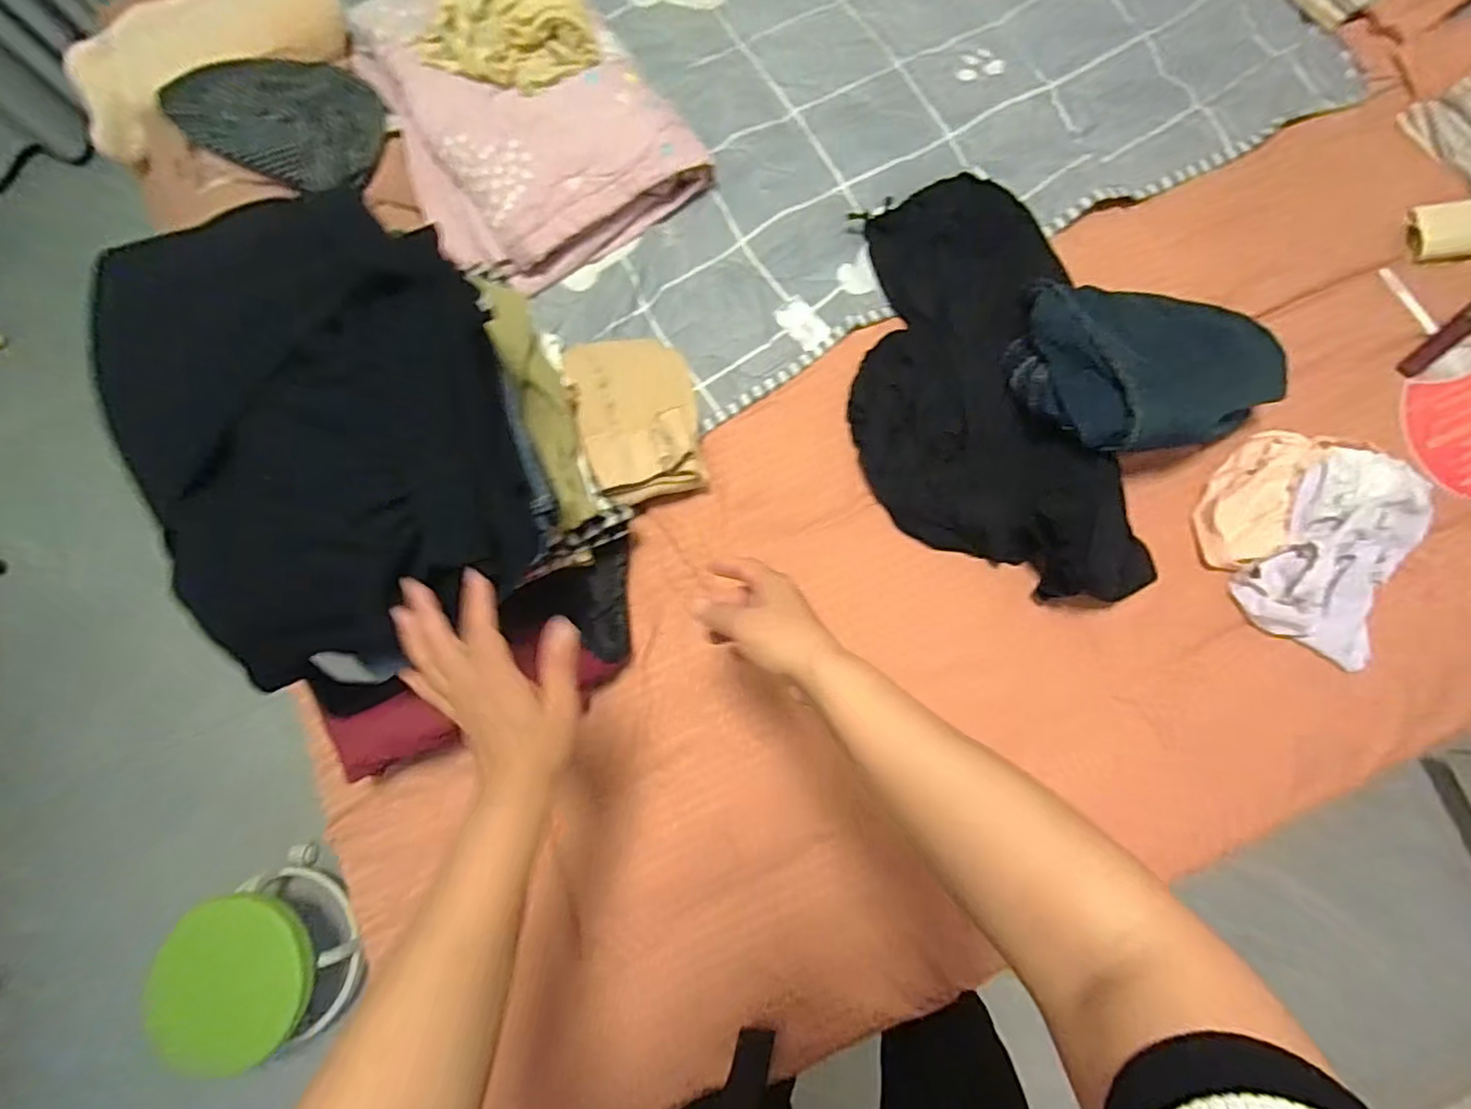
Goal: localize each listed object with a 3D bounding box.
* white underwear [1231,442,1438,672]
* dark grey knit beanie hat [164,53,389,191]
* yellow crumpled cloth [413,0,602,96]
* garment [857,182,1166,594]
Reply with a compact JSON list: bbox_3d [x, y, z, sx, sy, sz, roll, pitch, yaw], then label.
[{"bbox_3d":[0.683,-0.005,0.710,0.156,0.057,0.247,35,80,8],"label":"white underwear"},{"bbox_3d":[-0.534,-0.512,0.735,0.211,0.063,0.165,8,78,4],"label":"dark grey knit beanie hat"},{"bbox_3d":[-0.291,-0.670,0.787,0.212,0.051,0.194,-15,77,-1],"label":"yellow crumpled cloth"},{"bbox_3d":[0.289,-0.209,0.760,0.295,0.082,0.555,-8,77,-1],"label":"garment"}]

